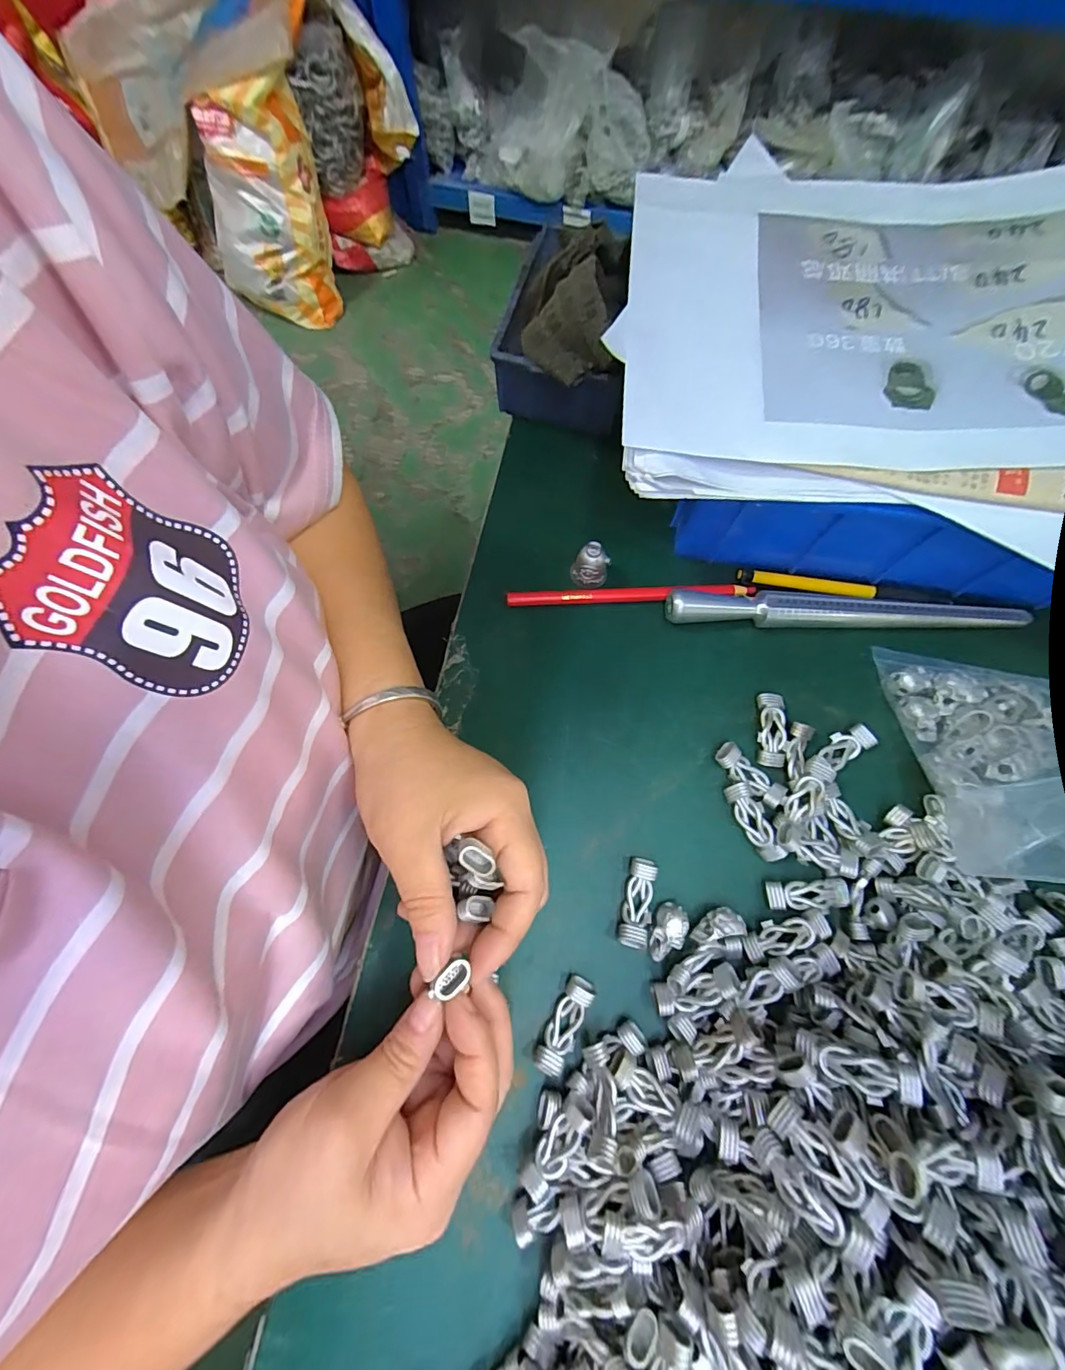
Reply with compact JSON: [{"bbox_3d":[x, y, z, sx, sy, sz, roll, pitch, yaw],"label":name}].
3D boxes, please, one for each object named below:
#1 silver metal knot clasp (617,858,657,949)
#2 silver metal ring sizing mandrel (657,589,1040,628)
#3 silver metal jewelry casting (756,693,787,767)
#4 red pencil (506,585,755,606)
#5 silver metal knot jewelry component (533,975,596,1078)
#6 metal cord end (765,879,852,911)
[{"bbox_3d":[0.060,0.122,0.270,0.016,0.011,0.045,15,73,4],"label":"silver metal knot clasp"},{"bbox_3d":[0.205,-0.048,0.317,0.232,0.021,0.018,1,72,0],"label":"silver metal ring sizing mandrel"},{"bbox_3d":[0.148,0.028,0.298,0.016,0.008,0.046,7,72,2],"label":"silver metal jewelry casting"},{"bbox_3d":[0.066,-0.061,0.327,0.165,0.010,0.005,-2,30,1],"label":"red pencil"},{"bbox_3d":[0.018,0.177,0.251,0.015,0.013,0.045,29,74,9],"label":"silver metal knot jewelry component"},{"bbox_3d":[0.155,0.118,0.269,0.044,0.007,0.015,-2,72,-1],"label":"metal cord end"}]

